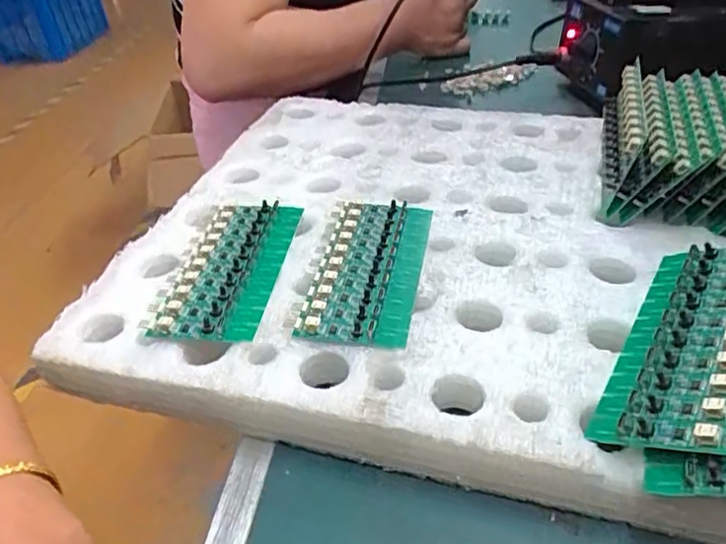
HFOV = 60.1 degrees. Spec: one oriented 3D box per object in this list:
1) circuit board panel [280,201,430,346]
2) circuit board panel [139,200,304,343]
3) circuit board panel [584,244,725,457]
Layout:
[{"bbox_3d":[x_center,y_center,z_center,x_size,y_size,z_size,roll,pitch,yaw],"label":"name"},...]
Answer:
[{"bbox_3d":[0.003,-0.004,0.386,0.065,0.010,0.132,4,37,12],"label":"circuit board panel"},{"bbox_3d":[-0.084,-0.005,0.399,0.065,0.011,0.135,1,37,9],"label":"circuit board panel"},{"bbox_3d":[0.156,0.030,0.298,0.060,0.007,0.132,-7,34,47],"label":"circuit board panel"}]

